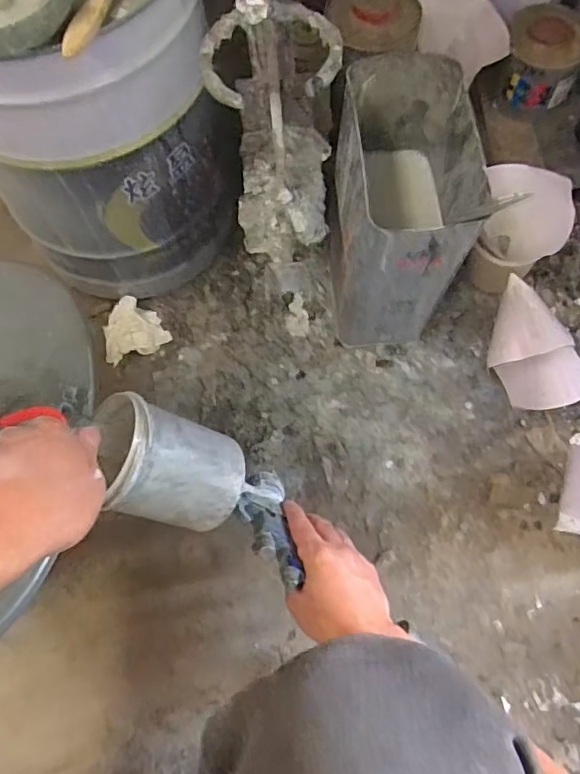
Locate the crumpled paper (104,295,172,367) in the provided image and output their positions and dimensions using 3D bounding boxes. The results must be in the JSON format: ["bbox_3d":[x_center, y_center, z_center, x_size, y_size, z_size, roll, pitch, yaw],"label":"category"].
[{"bbox_3d":[-0.193,-0.072,0.702,0.075,0.033,0.069,-20,72,-4],"label":"crumpled paper"}]

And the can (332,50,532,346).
[{"bbox_3d":[0.110,-0.170,0.607,0.105,0.264,0.184,-2,72,2],"label":"can"}]

